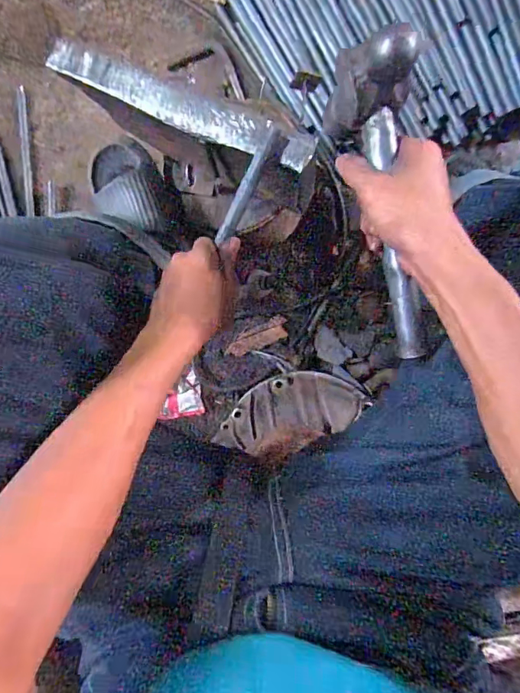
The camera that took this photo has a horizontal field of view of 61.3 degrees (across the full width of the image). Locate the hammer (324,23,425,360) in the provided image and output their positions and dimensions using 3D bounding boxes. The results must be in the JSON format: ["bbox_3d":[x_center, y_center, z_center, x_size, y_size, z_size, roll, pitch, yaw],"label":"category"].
[{"bbox_3d":[0.108,-0.101,0.355,0.054,0.058,0.252,-14,112,5],"label":"hammer"}]

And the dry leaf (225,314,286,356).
[{"bbox_3d":[-0.006,-0.019,0.844,0.122,0.006,0.044,-22,95,6],"label":"dry leaf"}]

